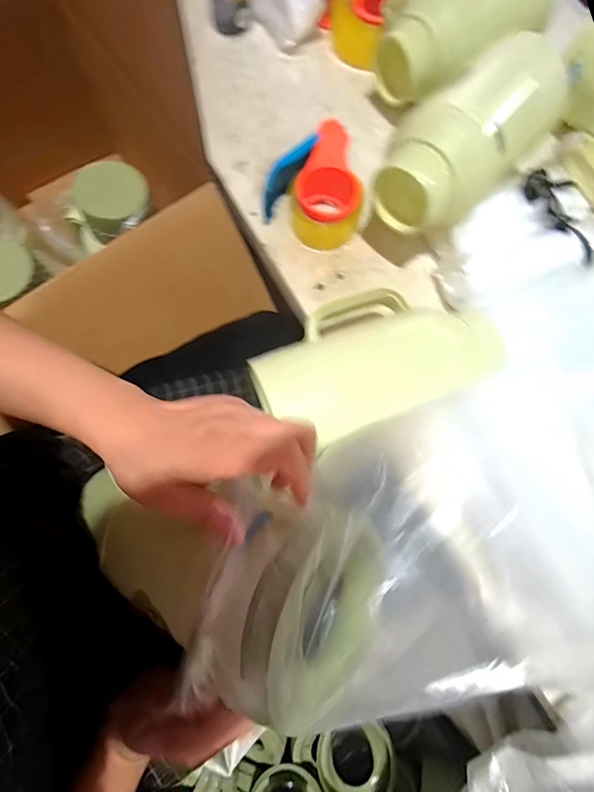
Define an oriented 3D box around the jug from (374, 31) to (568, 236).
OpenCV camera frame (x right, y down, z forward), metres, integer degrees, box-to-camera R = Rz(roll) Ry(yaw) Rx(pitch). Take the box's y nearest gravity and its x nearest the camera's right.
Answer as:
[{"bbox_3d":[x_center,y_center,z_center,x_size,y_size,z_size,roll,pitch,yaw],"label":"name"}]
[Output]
[{"bbox_3d":[0.211,-0.298,0.464,0.265,0.114,0.103,-41,80,-11],"label":"jug"}]

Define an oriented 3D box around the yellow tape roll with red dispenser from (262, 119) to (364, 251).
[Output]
[{"bbox_3d":[0.037,-0.283,0.522,0.121,0.066,0.133,1,75,-2],"label":"yellow tape roll with red dispenser"}]

